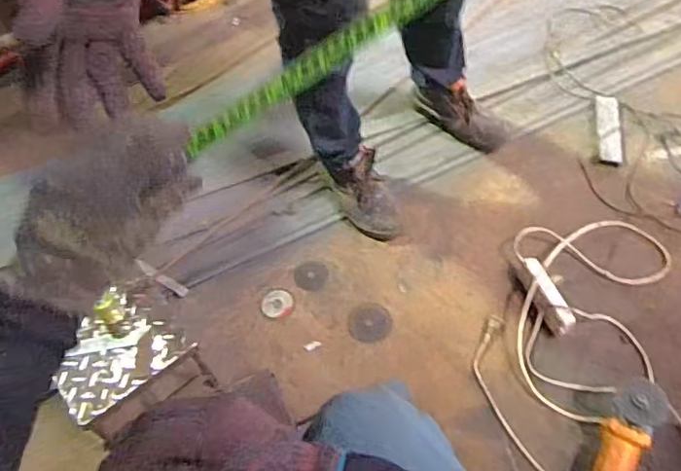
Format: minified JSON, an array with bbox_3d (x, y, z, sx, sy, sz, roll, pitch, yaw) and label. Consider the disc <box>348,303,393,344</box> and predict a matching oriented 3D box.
[{"bbox_3d":[0.062,0.181,1.133,0.089,0.004,0.089,-4,50,5],"label":"disc"}]

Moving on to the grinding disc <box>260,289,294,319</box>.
[{"bbox_3d":[-0.136,0.147,1.174,0.066,0.005,0.068,-1,50,1],"label":"grinding disc"}]

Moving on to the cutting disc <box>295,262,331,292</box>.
[{"bbox_3d":[-0.065,0.089,1.220,0.074,0.005,0.074,-4,51,5],"label":"cutting disc"}]

